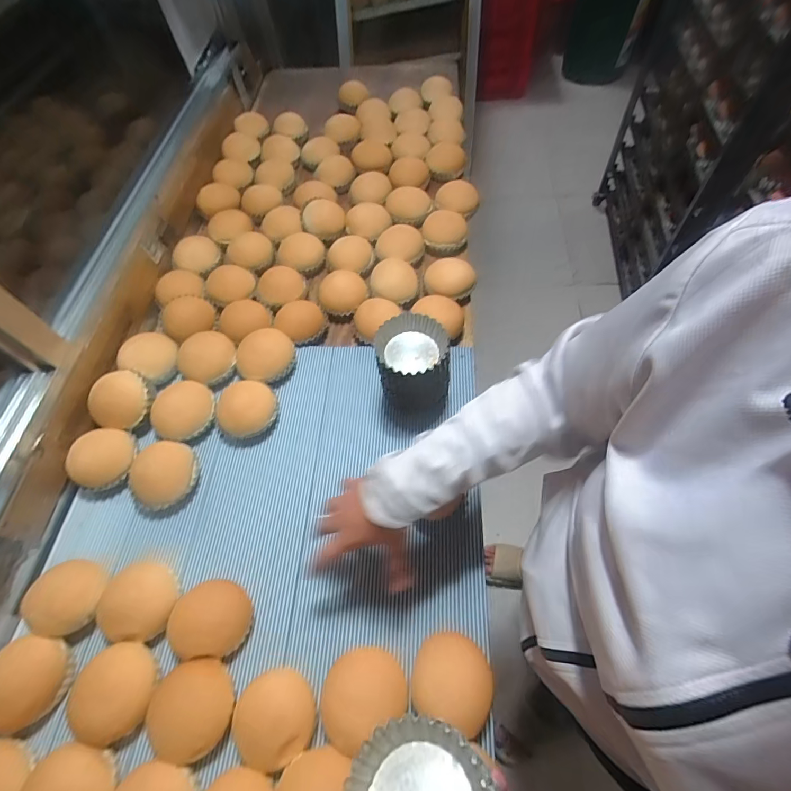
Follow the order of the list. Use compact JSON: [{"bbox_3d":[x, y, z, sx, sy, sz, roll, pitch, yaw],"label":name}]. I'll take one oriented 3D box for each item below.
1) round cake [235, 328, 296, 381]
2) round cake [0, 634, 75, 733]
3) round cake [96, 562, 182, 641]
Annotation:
[{"bbox_3d":[-0.219,-0.066,0.694,0.095,0.060,0.078,-15,60,-4],"label":"round cake"},{"bbox_3d":[-0.430,0.334,0.482,0.083,0.045,0.091,-2,60,3],"label":"round cake"},{"bbox_3d":[-0.316,0.255,0.514,0.079,0.057,0.084,-2,60,3],"label":"round cake"}]

